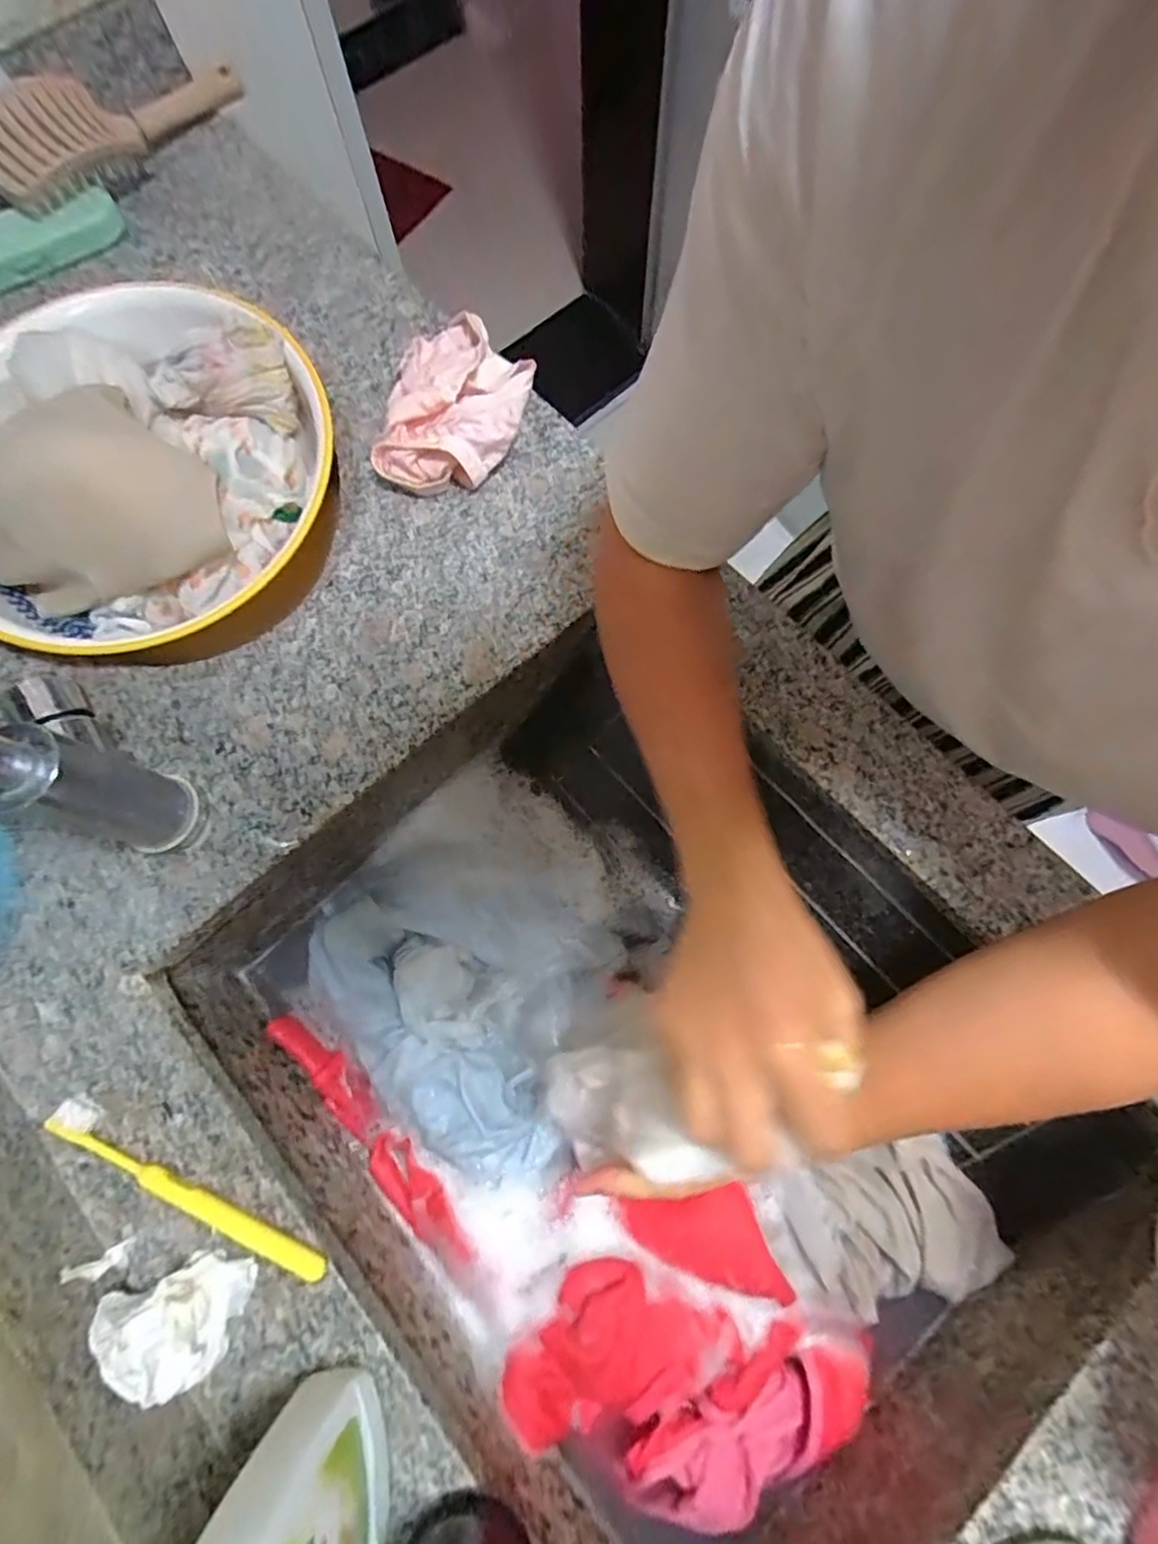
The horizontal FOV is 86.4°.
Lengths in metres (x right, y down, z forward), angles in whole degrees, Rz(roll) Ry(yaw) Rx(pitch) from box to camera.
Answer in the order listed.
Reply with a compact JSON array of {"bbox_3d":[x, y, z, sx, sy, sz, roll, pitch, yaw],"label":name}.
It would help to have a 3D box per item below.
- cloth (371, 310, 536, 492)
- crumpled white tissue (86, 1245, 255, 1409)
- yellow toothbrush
[{"bbox_3d":[-0.094,-0.285,0.474,0.103,0.037,0.147,7,74,3],"label":"cloth"},{"bbox_3d":[-0.203,0.275,0.313,0.052,0.044,0.059,-42,78,-10],"label":"crumpled white tissue"},{"bbox_3d":[-0.218,0.232,0.341,0.176,0.010,0.018,26,76,8],"label":"yellow toothbrush"}]

